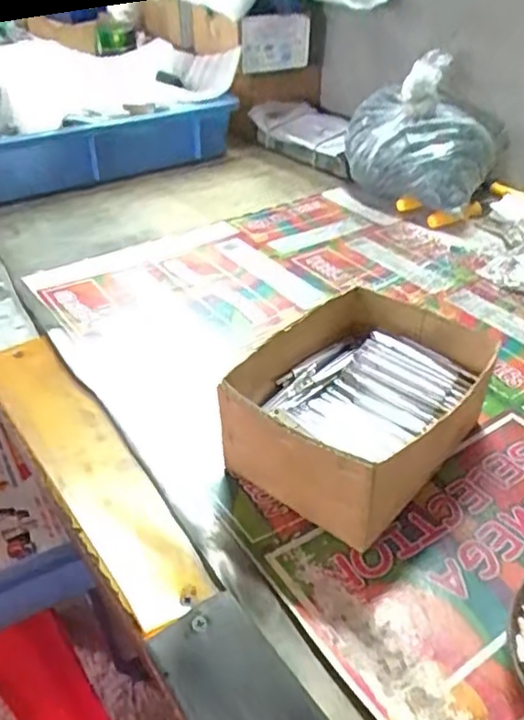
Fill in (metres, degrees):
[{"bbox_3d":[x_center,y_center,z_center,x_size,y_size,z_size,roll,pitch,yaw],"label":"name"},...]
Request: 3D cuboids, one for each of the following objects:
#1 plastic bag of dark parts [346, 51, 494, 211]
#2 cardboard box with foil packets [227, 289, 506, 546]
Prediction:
[{"bbox_3d":[0.174,-0.245,0.711,0.159,0.138,0.141,5,38,9],"label":"plastic bag of dark parts"},{"bbox_3d":[0.066,0.030,0.408,0.123,0.072,0.156,30,48,35],"label":"cardboard box with foil packets"}]

